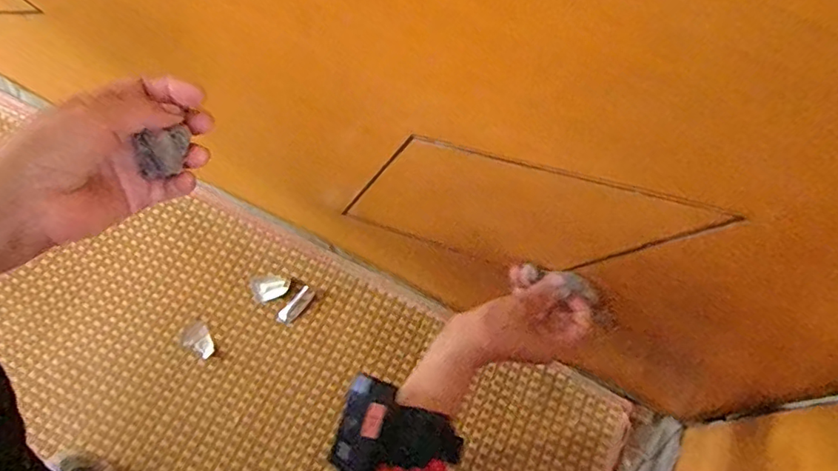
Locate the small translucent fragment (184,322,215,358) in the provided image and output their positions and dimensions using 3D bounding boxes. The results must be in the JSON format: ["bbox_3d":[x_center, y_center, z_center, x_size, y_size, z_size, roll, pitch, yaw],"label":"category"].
[{"bbox_3d":[-0.276,0.133,0.660,0.030,0.004,0.045,-26,71,-14],"label":"small translucent fragment"}]

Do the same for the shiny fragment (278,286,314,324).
[{"bbox_3d":[-0.158,0.090,0.681,0.021,0.005,0.052,39,70,12],"label":"shiny fragment"}]

